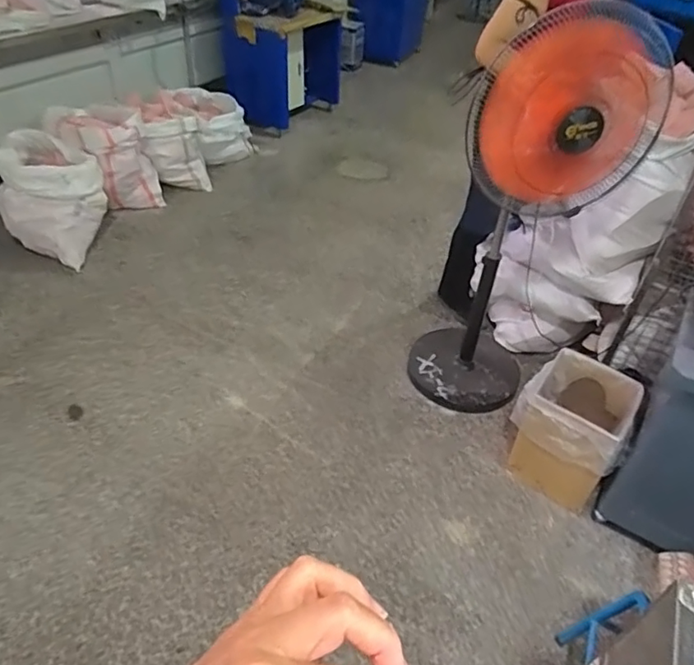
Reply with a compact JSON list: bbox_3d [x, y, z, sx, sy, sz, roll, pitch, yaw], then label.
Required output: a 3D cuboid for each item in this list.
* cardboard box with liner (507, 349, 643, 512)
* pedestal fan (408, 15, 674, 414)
[{"bbox_3d":[0.680,0.295,1.720,0.301,0.330,0.339,26,47,23],"label":"cardboard box with liner"},{"bbox_3d":[0.541,-0.305,1.739,0.508,1.216,0.491,22,45,19],"label":"pedestal fan"}]

